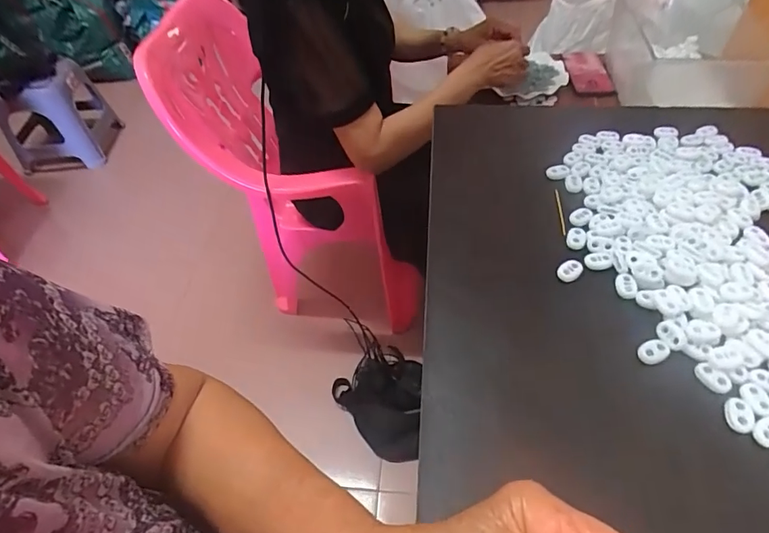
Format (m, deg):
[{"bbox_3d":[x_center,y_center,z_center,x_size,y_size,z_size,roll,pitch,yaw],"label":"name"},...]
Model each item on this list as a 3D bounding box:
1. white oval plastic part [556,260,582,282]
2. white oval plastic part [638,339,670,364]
[{"bbox_3d":[0.150,0.003,0.384,0.023,0.007,0.014,-36,56,-24],"label":"white oval plastic part"},{"bbox_3d":[0.190,0.061,0.336,0.022,0.006,0.015,-21,51,-13],"label":"white oval plastic part"}]

